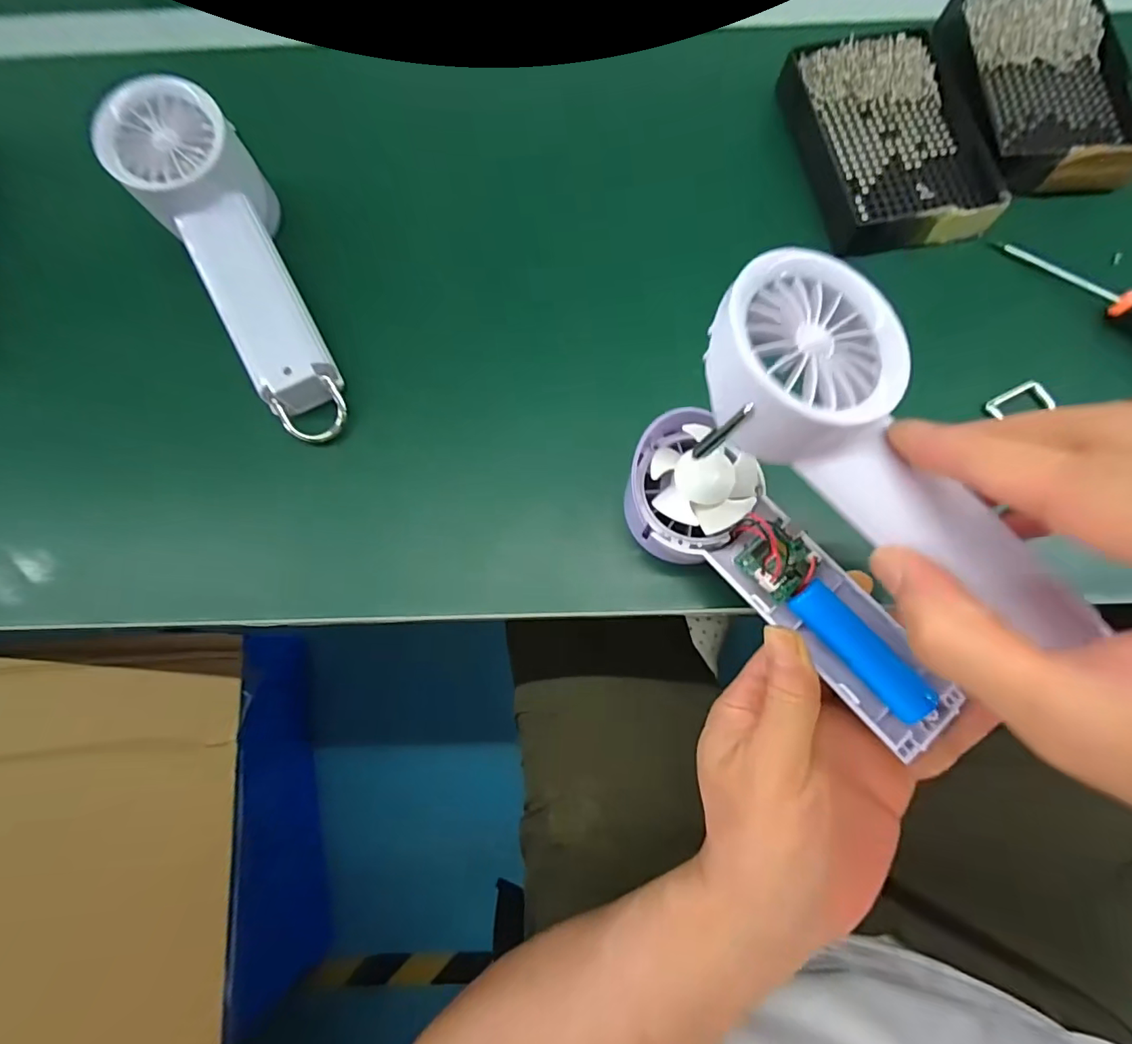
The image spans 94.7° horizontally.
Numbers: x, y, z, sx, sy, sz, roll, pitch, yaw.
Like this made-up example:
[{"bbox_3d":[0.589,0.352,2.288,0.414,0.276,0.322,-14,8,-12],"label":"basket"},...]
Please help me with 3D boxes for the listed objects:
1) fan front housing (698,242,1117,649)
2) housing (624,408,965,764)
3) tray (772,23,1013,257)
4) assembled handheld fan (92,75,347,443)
[{"bbox_3d":[0.111,-0.021,0.172,0.157,0.023,0.065,45,81,-6],"label":"fan front housing"},{"bbox_3d":[0.094,0.025,0.231,0.055,0.030,0.171,-44,82,-9],"label":"housing"},{"bbox_3d":[0.190,-0.227,0.312,0.092,0.021,0.138,-11,76,-1],"label":"tray"},{"bbox_3d":[-0.172,-0.132,0.282,0.058,0.045,0.188,-26,92,-5],"label":"assembled handheld fan"}]

